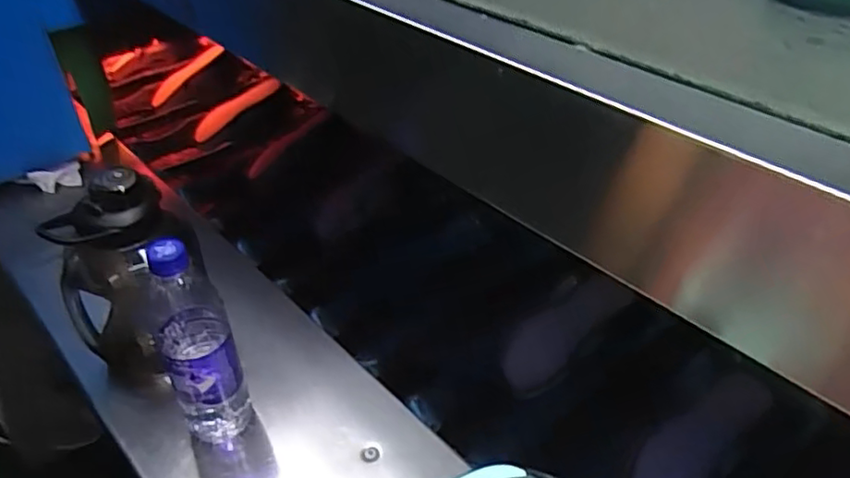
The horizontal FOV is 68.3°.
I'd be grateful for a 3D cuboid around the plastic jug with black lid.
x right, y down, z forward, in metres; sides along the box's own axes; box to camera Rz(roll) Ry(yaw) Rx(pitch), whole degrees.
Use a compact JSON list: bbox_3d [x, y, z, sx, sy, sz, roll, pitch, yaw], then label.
[{"bbox_3d":[-0.315,0.047,0.658,0.108,0.235,0.088,8,38,10],"label":"plastic jug with black lid"}]

